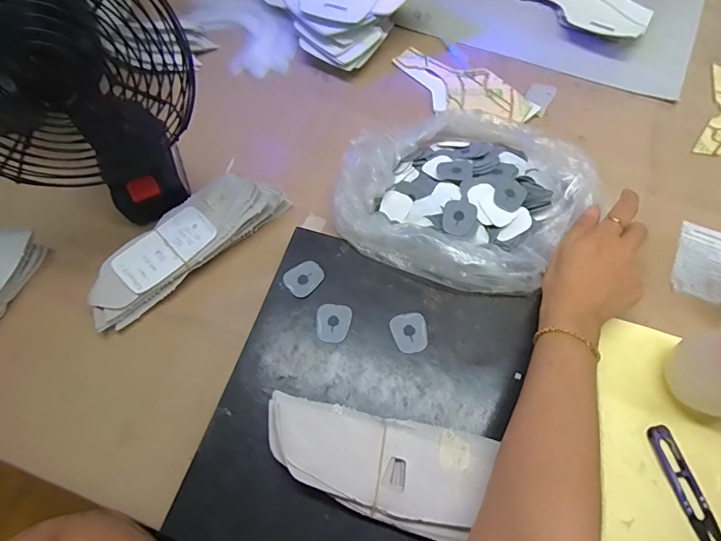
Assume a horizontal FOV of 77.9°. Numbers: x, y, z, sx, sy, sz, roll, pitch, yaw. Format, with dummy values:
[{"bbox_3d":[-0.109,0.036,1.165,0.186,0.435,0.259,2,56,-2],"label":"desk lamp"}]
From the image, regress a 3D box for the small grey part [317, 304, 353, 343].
[{"bbox_3d":[-0.026,0.052,0.439,0.033,0.004,0.039,5,64,4],"label":"small grey part"}]

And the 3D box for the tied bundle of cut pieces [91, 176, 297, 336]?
[{"bbox_3d":[-0.192,-0.032,0.486,0.223,0.046,0.064,-40,69,-16],"label":"tied bundle of cut pieces"}]

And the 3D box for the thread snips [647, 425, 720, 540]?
[{"bbox_3d":[0.278,0.184,0.379,0.023,0.004,0.101,-14,64,-5],"label":"thread snips"}]

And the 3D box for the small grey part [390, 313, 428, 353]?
[{"bbox_3d":[0.048,0.060,0.429,0.034,0.004,0.039,-16,64,-6],"label":"small grey part"}]

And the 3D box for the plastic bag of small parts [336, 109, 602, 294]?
[{"bbox_3d":[0.104,-0.084,0.475,0.229,0.052,0.207,27,68,14],"label":"plastic bag of small parts"}]

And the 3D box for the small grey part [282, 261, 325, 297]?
[{"bbox_3d":[-0.058,0.007,0.460,0.040,0.004,0.033,-33,67,-13],"label":"small grey part"}]

